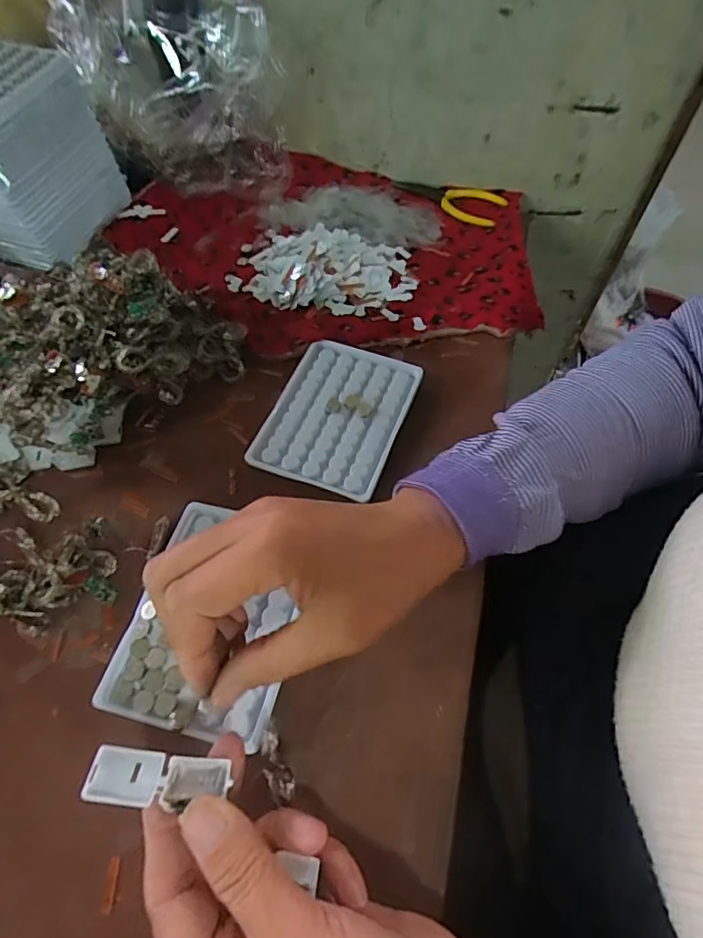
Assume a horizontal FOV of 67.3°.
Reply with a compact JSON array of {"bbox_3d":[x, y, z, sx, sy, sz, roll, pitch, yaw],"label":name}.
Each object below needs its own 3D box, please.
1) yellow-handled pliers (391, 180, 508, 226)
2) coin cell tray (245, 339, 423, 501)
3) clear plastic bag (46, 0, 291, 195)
[{"bbox_3d":[0.101,-0.287,0.561,0.121,0.006,0.053,16,59,9],"label":"yellow-handled pliers"},{"bbox_3d":[-0.010,-0.043,0.400,0.095,0.007,0.128,18,59,10],"label":"coin cell tray"},{"bbox_3d":[-0.171,-0.377,0.513,0.214,0.155,0.082,22,60,13],"label":"clear plastic bag"}]

